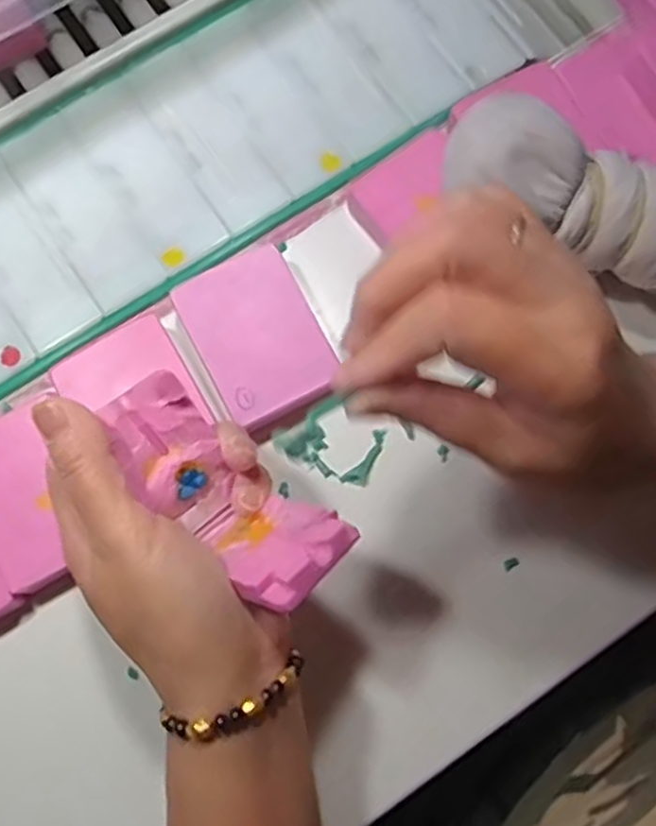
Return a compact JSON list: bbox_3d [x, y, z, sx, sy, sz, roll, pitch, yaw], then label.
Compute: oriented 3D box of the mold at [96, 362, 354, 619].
[{"bbox_3d":[-0.041,0.029,0.282,0.101,0.045,0.039,40,79,7],"label":"mold"}]

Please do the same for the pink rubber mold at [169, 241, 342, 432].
[{"bbox_3d":[-0.034,-0.037,0.357,0.056,0.017,0.077,-28,79,-6],"label":"pink rubber mold"}]

